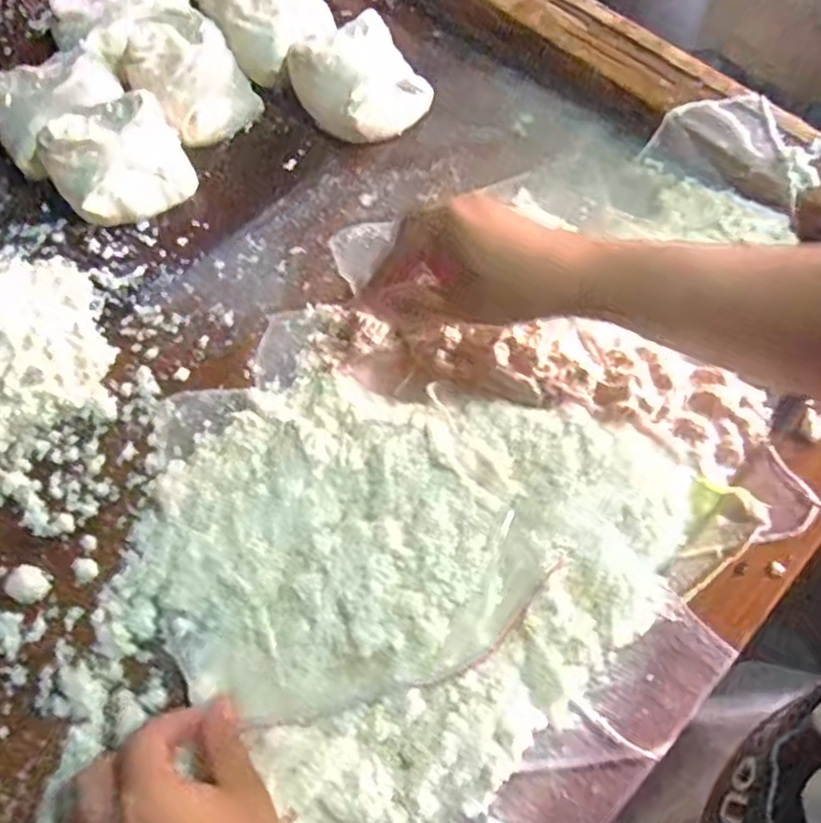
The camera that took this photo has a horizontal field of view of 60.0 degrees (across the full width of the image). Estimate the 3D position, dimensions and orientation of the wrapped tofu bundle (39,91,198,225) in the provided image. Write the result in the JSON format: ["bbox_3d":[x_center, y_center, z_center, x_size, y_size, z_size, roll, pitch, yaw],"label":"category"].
[{"bbox_3d":[-0.193,-0.163,0.472,0.085,0.048,0.066,-28,65,-9],"label":"wrapped tofu bundle"}]

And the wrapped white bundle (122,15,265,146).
[{"bbox_3d":[-0.160,-0.243,0.505,0.072,0.041,0.111,-38,67,-13],"label":"wrapped white bundle"}]

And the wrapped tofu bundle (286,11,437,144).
[{"bbox_3d":[-0.032,-0.233,0.504,0.078,0.044,0.081,-37,67,-14],"label":"wrapped tofu bundle"}]

